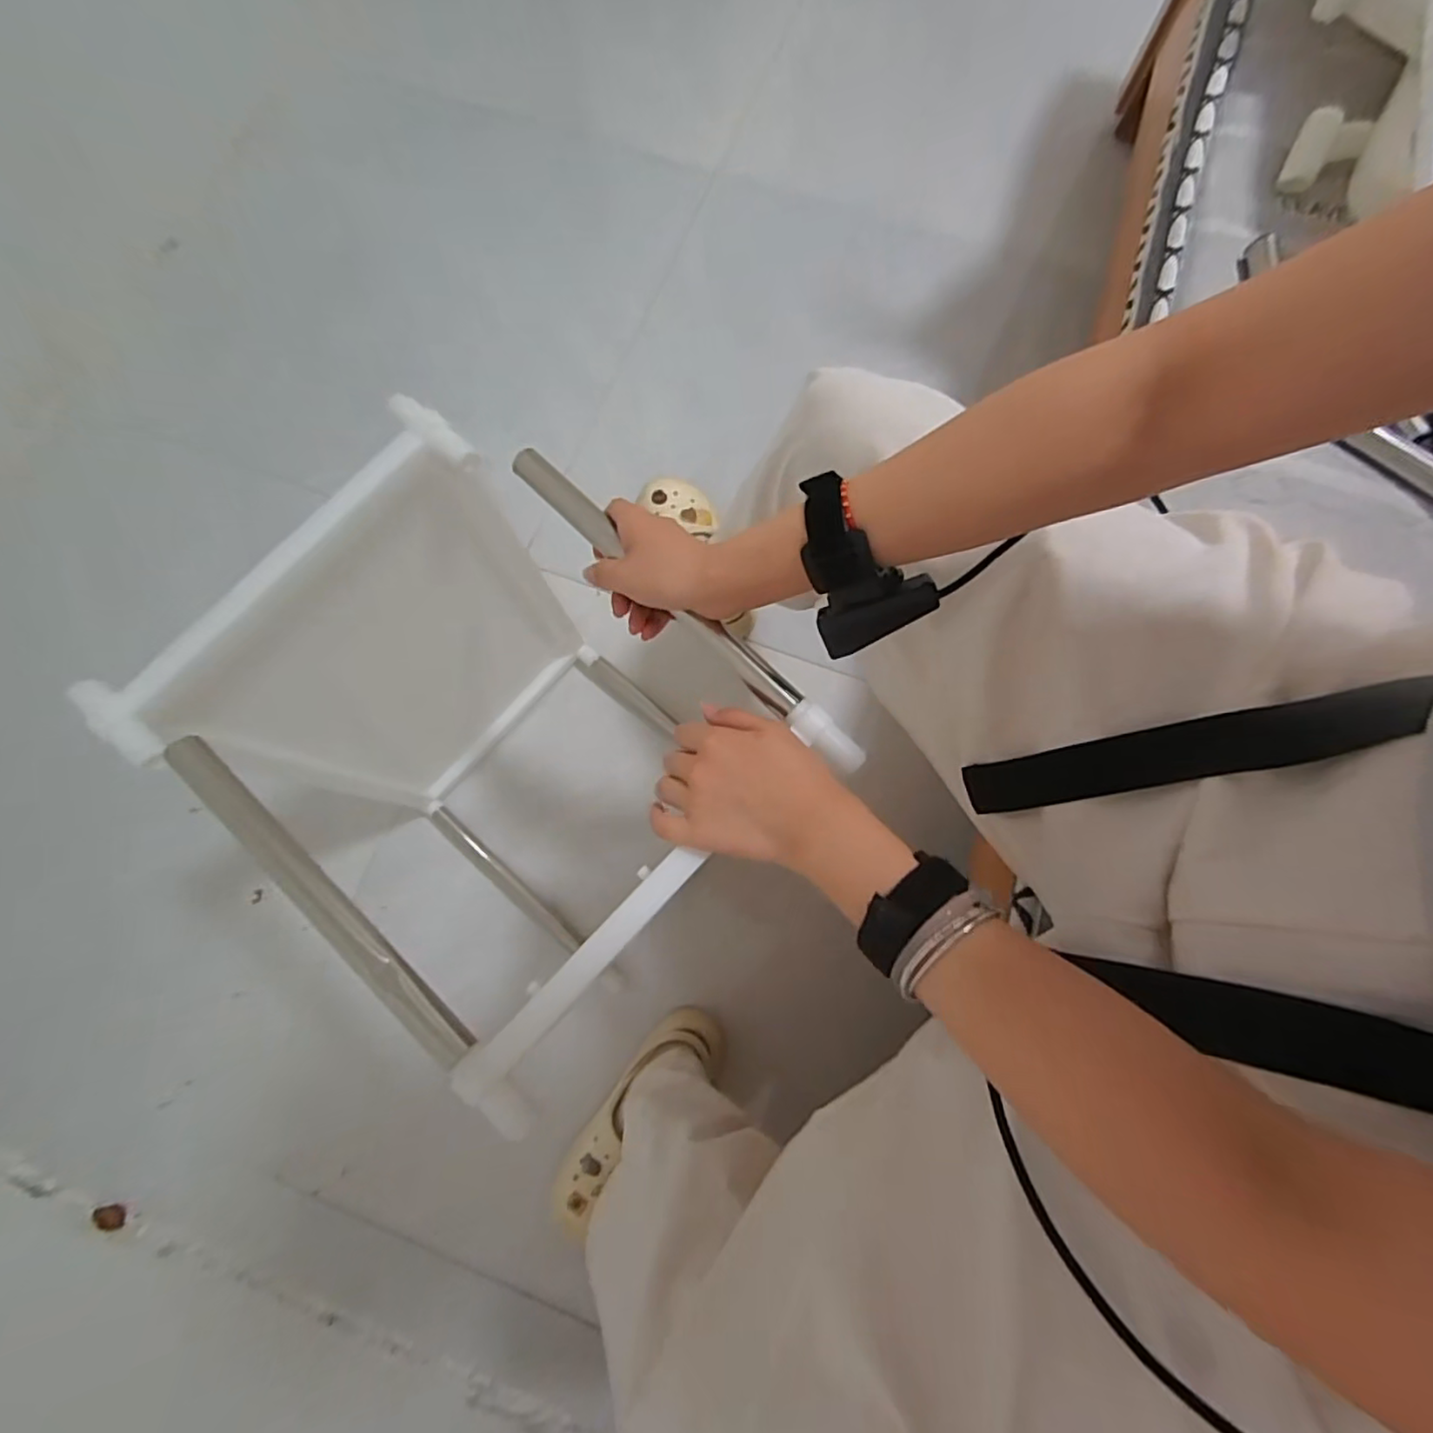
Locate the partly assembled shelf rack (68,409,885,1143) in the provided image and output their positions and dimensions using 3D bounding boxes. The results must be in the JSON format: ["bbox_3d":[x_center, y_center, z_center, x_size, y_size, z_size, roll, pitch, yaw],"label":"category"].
[{"bbox_3d":[-0.145,0.043,0.613,0.374,0.454,0.335,41,78,10],"label":"partly assembled shelf rack"}]

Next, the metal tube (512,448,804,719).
[{"bbox_3d":[-0.042,-0.091,0.425,0.251,0.018,0.019,44,78,7],"label":"metal tube"}]

